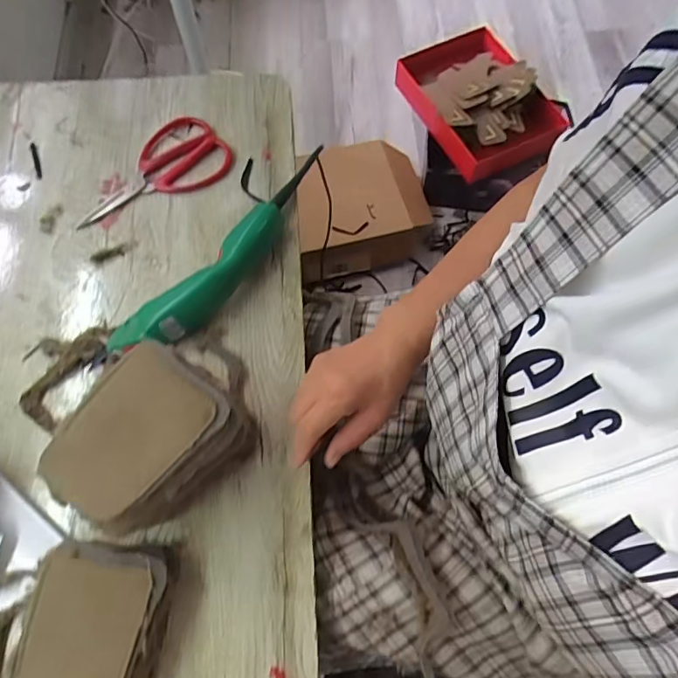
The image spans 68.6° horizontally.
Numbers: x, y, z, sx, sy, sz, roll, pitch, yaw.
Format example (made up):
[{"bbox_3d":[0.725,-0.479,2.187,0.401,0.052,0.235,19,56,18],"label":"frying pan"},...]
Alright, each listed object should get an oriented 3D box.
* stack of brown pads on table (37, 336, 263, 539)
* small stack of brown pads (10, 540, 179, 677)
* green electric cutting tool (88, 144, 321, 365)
[{"bbox_3d":[-0.147,0.091,0.419,0.110,0.112,0.137,31,73,11],"label":"stack of brown pads on table"},{"bbox_3d":[-0.188,0.233,0.394,0.107,0.051,0.129,3,69,1],"label":"small stack of brown pads"},{"bbox_3d":[-0.122,-0.078,0.516,0.063,0.048,0.297,40,74,14],"label":"green electric cutting tool"}]

